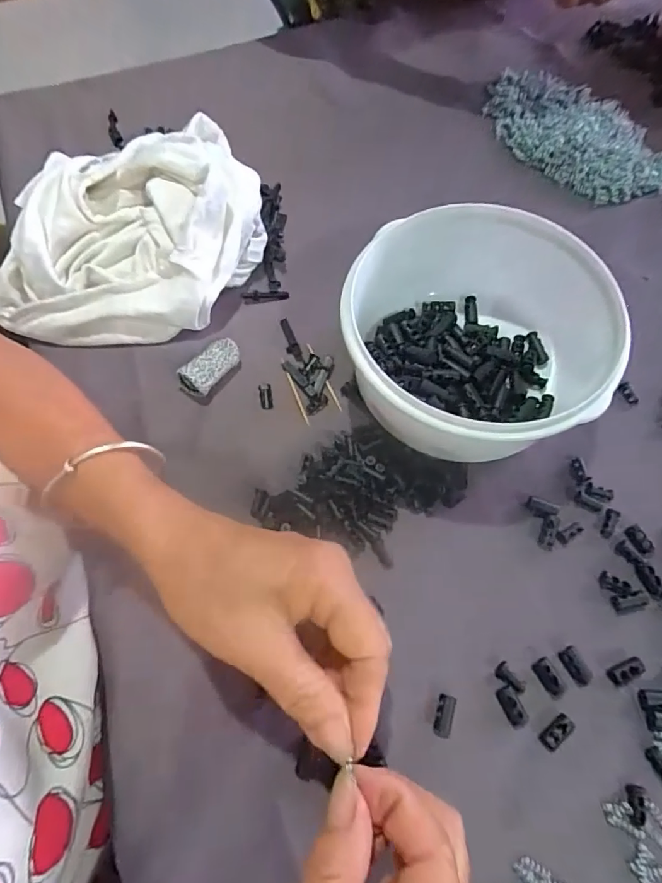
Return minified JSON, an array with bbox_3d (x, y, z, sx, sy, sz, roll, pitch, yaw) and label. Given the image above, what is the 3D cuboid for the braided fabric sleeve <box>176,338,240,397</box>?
[{"bbox_3d":[-0.084,-0.053,0.344,0.023,0.018,0.047,33,70,13],"label":"braided fabric sleeve"}]

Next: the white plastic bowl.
[{"bbox_3d":[0.087,-0.062,0.312,0.147,0.075,0.155,0,66,-1],"label":"white plastic bowl"}]

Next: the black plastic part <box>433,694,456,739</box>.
[{"bbox_3d":[0.061,0.149,0.262,0.009,0.009,0.020,15,67,6],"label":"black plastic part"}]

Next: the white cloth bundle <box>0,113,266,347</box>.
[{"bbox_3d":[-0.159,-0.162,0.370,0.210,0.064,0.178,-19,68,-9],"label":"white cloth bundle"}]

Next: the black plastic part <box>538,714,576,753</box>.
[{"bbox_3d":[0.121,0.156,0.258,0.019,0.005,0.011,-34,71,-14],"label":"black plastic part"}]

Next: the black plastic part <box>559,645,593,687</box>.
[{"bbox_3d":[0.138,0.126,0.271,0.011,0.004,0.020,-26,69,-12],"label":"black plastic part"}]

